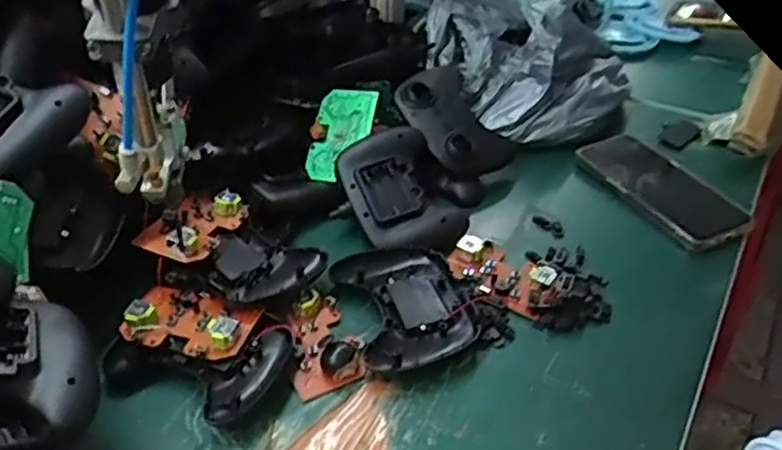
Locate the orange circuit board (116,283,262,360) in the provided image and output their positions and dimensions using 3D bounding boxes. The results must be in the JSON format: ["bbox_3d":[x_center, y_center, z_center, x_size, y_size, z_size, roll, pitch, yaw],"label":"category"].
[{"bbox_3d":[-0.144,0.070,0.492,0.087,0.020,0.047,12,40,14],"label":"orange circuit board"}]

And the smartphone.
[{"bbox_3d":[0.244,-0.036,0.619,0.084,0.013,0.147,-22,50,-29],"label":"smartphone"}]

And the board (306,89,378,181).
[{"bbox_3d":[-0.047,-0.084,0.646,0.062,0.007,0.087,4,78,25],"label":"board"}]

